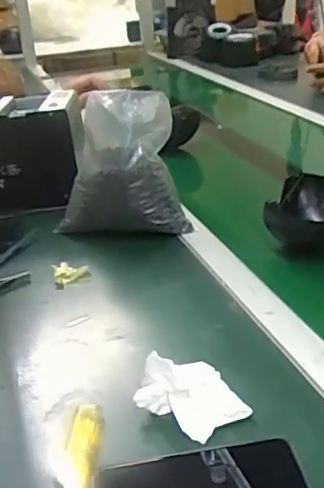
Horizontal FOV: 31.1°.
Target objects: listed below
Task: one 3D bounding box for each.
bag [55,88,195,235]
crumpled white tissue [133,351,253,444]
[{"bbox_3d":[-0.048,-0.107,0.775,0.175,0.170,0.111,6,28,18],"label":"bag"},{"bbox_3d":[0.022,0.119,0.464,0.078,0.047,0.061,-16,29,-22],"label":"crumpled white tissue"}]

